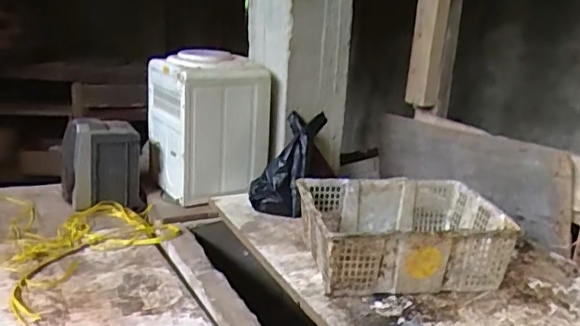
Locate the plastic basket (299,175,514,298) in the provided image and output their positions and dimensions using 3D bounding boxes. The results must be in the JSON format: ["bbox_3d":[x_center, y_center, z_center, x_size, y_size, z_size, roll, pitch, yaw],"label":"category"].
[{"bbox_3d":[0.271,0.180,1.399,0.465,0.189,0.324,-2,16,-12],"label":"plastic basket"}]

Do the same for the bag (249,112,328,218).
[{"bbox_3d":[-0.009,-0.009,1.676,0.178,0.342,0.108,12,-18,34],"label":"bag"}]

